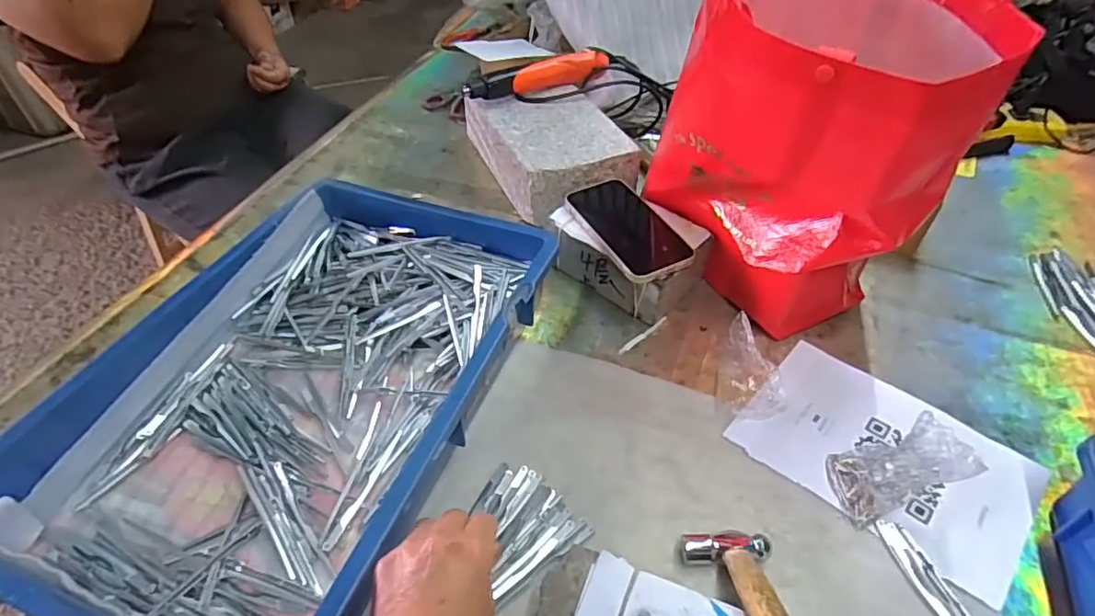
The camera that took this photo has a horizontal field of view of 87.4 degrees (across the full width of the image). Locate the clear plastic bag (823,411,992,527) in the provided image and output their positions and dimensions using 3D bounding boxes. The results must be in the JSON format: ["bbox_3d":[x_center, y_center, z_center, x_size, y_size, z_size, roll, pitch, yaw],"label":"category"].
[{"bbox_3d":[0.263,0.119,0.436,0.077,0.064,0.058,-11,47,-9],"label":"clear plastic bag"}]

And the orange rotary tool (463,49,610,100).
[{"bbox_3d":[-0.013,-0.304,0.755,0.211,0.040,0.038,-23,50,-22],"label":"orange rotary tool"}]

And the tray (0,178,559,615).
[{"bbox_3d":[-0.196,0.061,0.486,0.283,0.083,0.423,15,49,15],"label":"tray"}]

